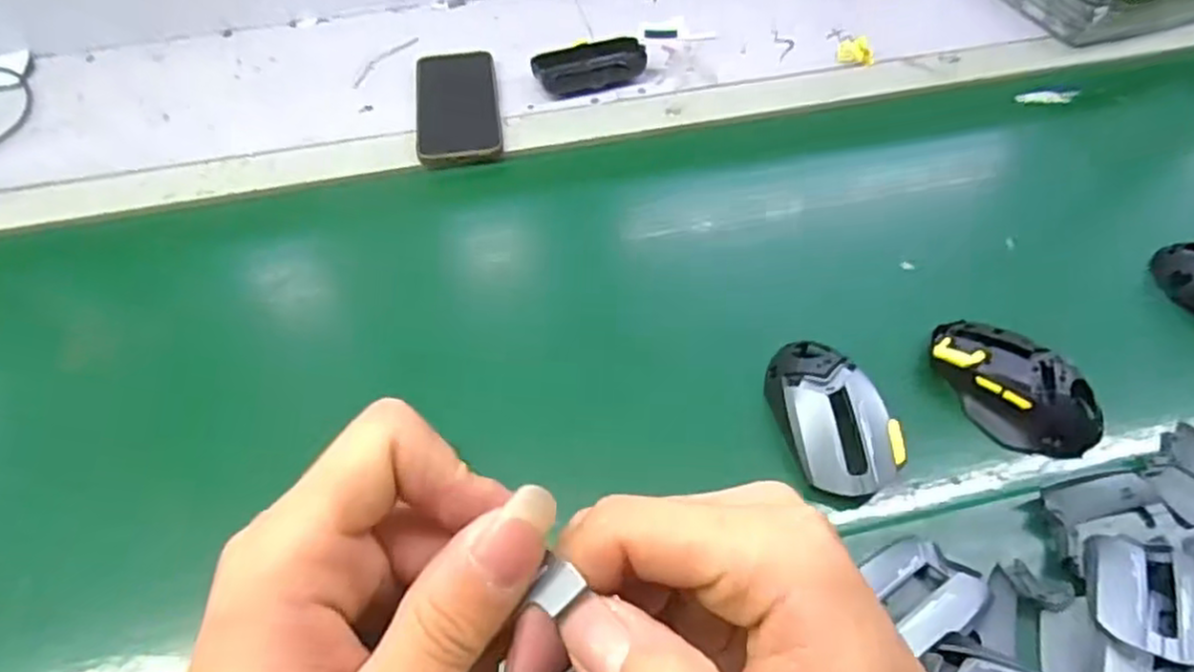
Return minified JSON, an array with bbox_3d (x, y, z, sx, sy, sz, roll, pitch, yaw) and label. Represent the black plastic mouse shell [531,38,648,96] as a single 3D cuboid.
[{"bbox_3d":[-0.005,-0.267,0.713,0.108,0.025,0.050,-18,55,-12],"label":"black plastic mouse shell"}]

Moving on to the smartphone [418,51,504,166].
[{"bbox_3d":[-0.132,-0.221,0.686,0.077,0.016,0.153,-7,53,-4],"label":"smartphone"}]

